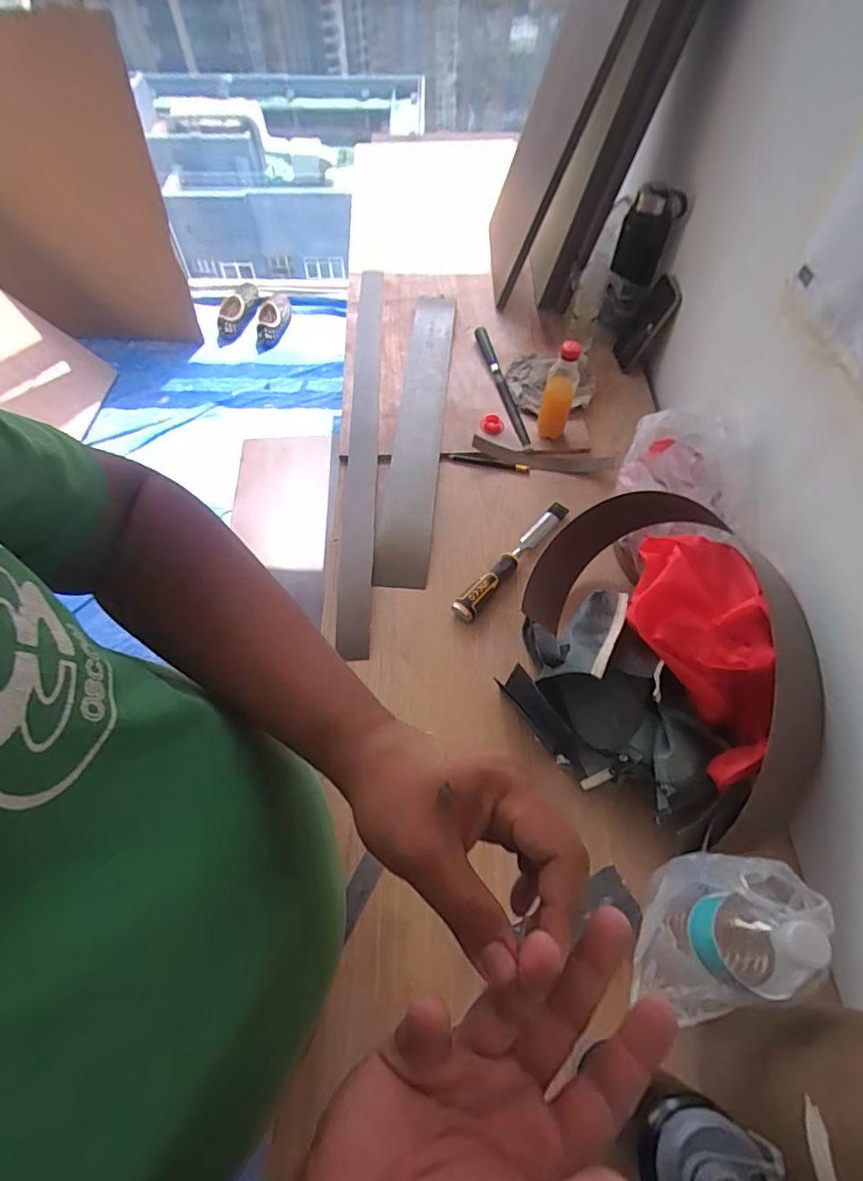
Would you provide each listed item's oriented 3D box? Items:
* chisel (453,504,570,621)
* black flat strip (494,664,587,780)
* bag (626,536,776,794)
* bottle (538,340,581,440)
[{"bbox_3d":[0.133,-0.053,0.854,0.034,0.026,0.273,38,67,20],"label":"chisel"},{"bbox_3d":[0.146,0.167,0.694,0.008,0.037,0.150,-3,50,-53],"label":"black flat strip"},{"bbox_3d":[0.320,0.071,0.651,0.132,0.137,0.282,-13,81,-7],"label":"bag"},{"bbox_3d":[0.216,-0.334,0.920,0.051,0.168,0.042,13,61,8],"label":"bottle"}]

